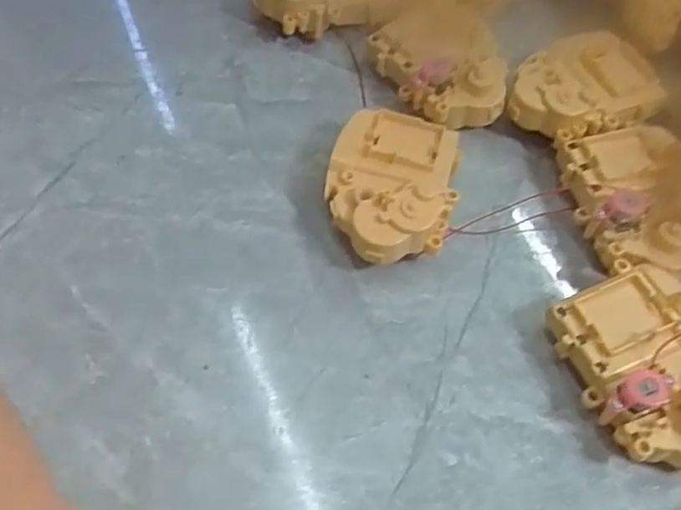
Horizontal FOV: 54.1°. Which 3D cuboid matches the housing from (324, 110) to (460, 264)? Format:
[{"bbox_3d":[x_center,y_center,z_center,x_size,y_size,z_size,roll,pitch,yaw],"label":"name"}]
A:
[{"bbox_3d":[0.029,-0.037,0.388,0.071,0.037,0.098,11,57,5],"label":"housing"}]

